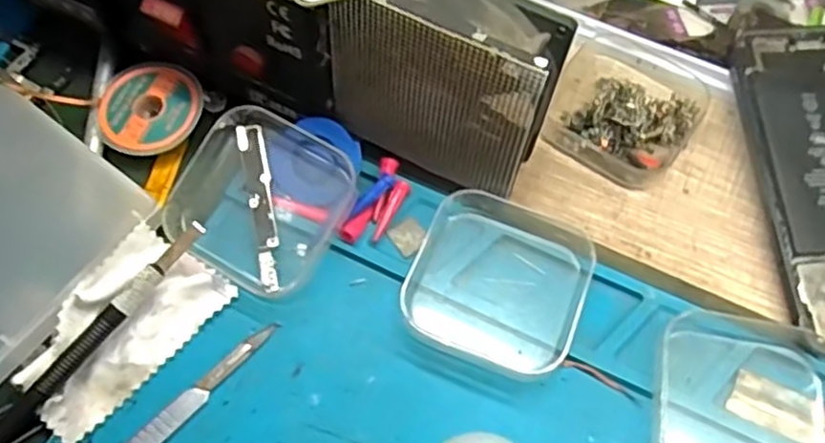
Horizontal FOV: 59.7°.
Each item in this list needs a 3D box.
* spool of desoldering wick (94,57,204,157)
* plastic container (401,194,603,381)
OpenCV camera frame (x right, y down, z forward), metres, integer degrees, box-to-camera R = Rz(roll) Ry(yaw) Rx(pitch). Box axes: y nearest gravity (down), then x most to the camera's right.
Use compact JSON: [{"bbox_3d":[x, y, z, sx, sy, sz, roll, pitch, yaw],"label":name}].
[{"bbox_3d":[-0.112,-0.049,0.305,0.043,0.007,0.043,1,62,-1],"label":"spool of desoldering wick"},{"bbox_3d":[0.033,0.021,0.273,0.064,0.017,0.065,20,63,9],"label":"plastic container"}]

